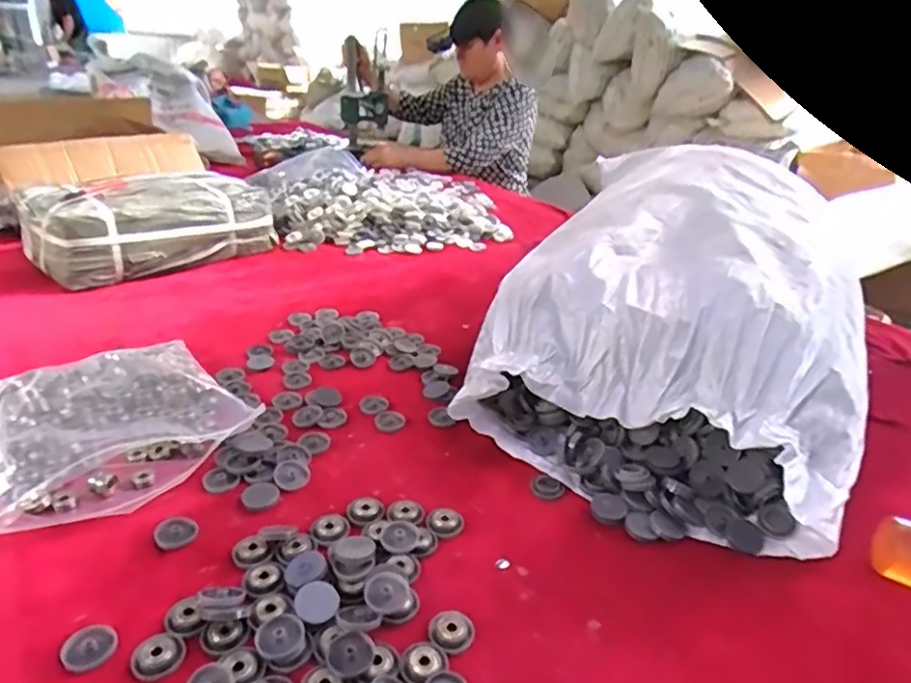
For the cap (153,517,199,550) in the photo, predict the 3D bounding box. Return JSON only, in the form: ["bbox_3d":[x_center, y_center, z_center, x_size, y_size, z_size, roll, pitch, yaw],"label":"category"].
[{"bbox_3d":[-0.243,0.165,0.533,0.034,0.008,0.032,1,26,-1],"label":"cap"}]

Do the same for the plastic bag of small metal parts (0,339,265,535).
[{"bbox_3d":[-0.367,0.073,0.637,0.231,0.055,0.253,-20,34,-37],"label":"plastic bag of small metal parts"}]

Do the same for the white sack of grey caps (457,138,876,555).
[{"bbox_3d":[0.295,-0.052,0.790,0.410,0.202,0.648,16,30,27],"label":"white sack of grey caps"}]

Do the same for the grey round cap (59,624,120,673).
[{"bbox_3d":[-0.258,0.216,0.433,0.034,0.005,0.037,1,26,-1],"label":"grey round cap"}]

